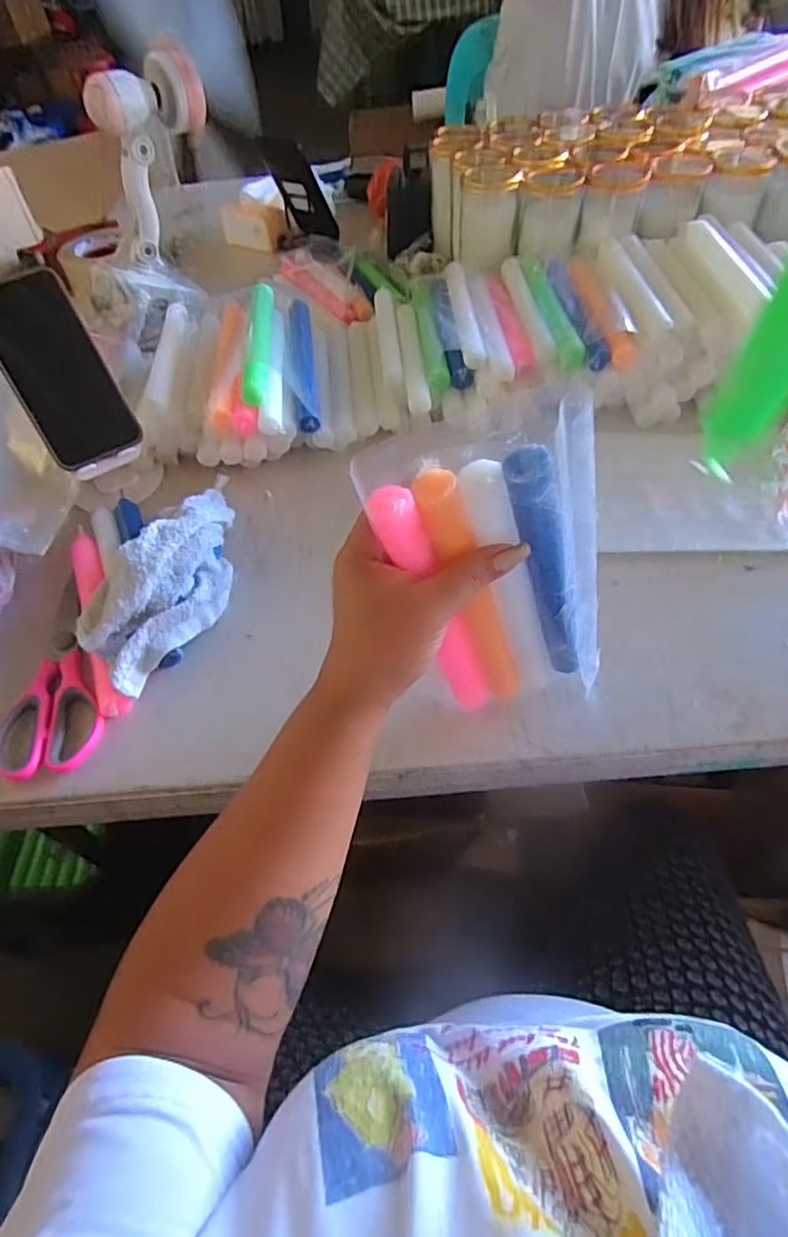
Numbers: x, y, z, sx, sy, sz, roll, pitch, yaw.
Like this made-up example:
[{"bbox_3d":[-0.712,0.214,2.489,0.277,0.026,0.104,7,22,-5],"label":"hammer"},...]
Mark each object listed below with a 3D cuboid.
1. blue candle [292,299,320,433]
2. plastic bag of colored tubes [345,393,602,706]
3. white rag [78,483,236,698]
[{"bbox_3d":[-0.094,-0.271,0.638,0.021,0.024,0.214,-8,53,-1],"label":"blue candle"},{"bbox_3d":[0.062,-0.014,0.354,0.106,0.219,0.030,-9,52,11],"label":"plastic bag of colored tubes"},{"bbox_3d":[-0.180,-0.039,0.503,0.083,0.065,0.208,17,57,17],"label":"white rag"}]

